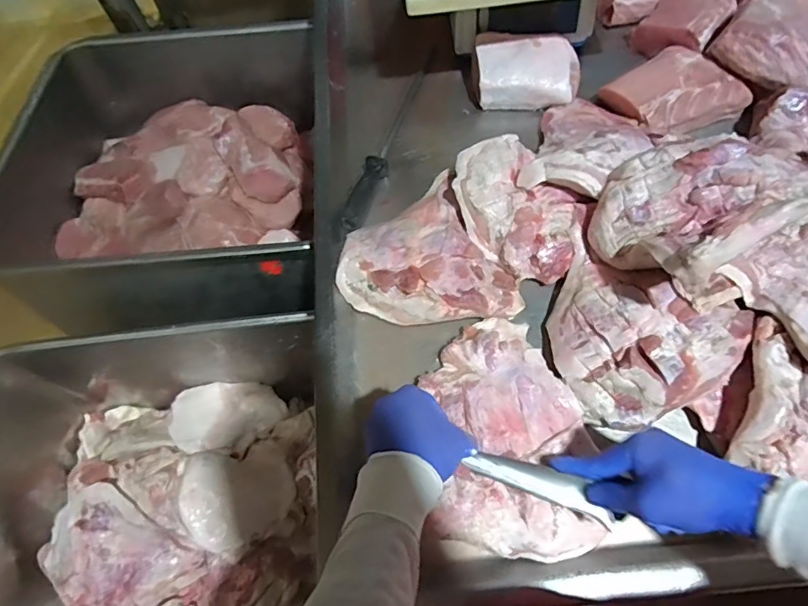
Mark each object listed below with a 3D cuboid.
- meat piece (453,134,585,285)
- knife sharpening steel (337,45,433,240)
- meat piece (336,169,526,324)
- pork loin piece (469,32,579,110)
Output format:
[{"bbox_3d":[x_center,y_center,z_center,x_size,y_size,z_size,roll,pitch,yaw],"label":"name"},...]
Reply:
[{"bbox_3d":[0.150,-0.126,0.658,0.141,0.056,0.205,-29,65,-11],"label":"meat piece"},{"bbox_3d":[-0.012,-0.282,0.783,0.034,0.036,0.428,16,65,11],"label":"knife sharpening steel"},{"bbox_3d":[0.023,-0.048,0.651,0.206,0.055,0.222,-29,65,-11],"label":"meat piece"},{"bbox_3d":[0.189,-0.366,0.786,0.163,0.059,0.114,6,63,6],"label":"pork loin piece"}]

